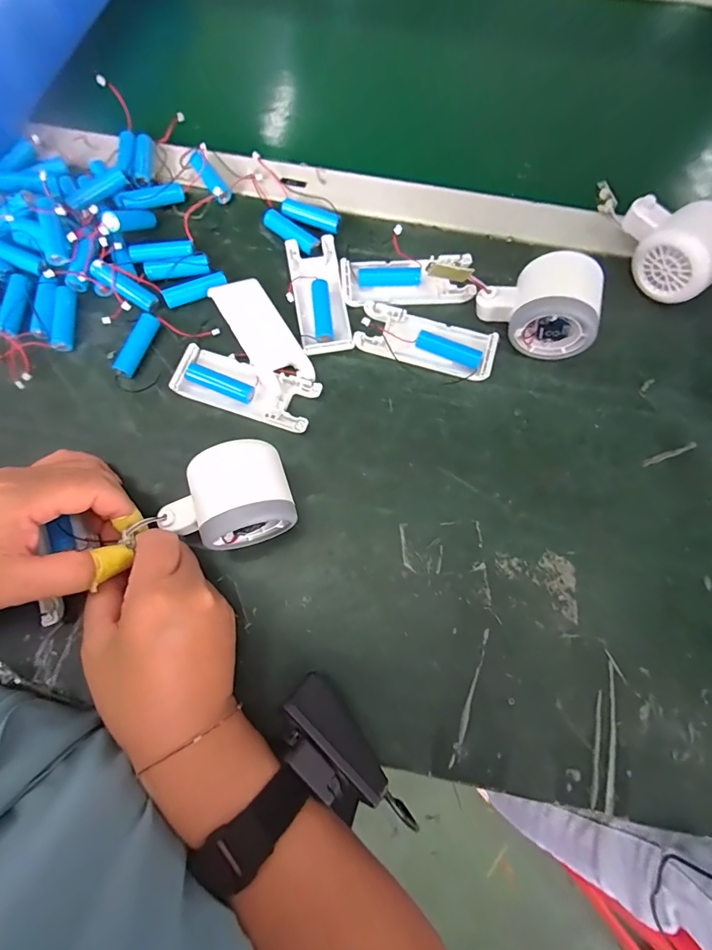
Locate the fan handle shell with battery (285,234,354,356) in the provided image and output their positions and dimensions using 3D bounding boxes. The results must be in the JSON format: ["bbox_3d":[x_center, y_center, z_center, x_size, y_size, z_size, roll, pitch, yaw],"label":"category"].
[{"bbox_3d":[-0.030,-0.141,0.352,0.042,0.018,0.100,-11,75,-4],"label":"fan handle shell with battery"}]

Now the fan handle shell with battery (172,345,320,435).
[{"bbox_3d":[-0.081,-0.065,0.328,0.103,0.014,0.039,19,75,4],"label":"fan handle shell with battery"}]

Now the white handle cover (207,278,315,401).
[{"bbox_3d":[-0.071,-0.108,0.337,0.039,0.010,0.100,-30,77,-9],"label":"white handle cover"}]

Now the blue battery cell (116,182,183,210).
[{"bbox_3d":[-0.171,-0.231,0.369,0.055,0.013,0.015,-30,74,-25],"label":"blue battery cell"}]

